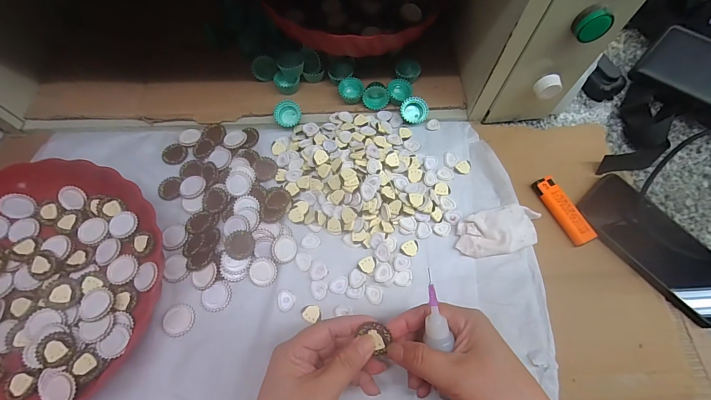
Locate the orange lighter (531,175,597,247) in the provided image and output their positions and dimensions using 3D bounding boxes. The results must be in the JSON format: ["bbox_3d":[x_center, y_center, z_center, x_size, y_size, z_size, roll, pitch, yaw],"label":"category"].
[{"bbox_3d":[0.230,0.010,0.339,0.024,0.011,0.079,-22,68,-10],"label":"orange lighter"}]

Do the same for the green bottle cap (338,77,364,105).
[{"bbox_3d":[-0.005,-0.139,0.391,0.030,0.014,0.031,0,65,-1],"label":"green bottle cap"}]

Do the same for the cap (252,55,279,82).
[{"bbox_3d":[-0.116,-0.166,0.390,0.030,0.031,0.009,35,21,-18],"label":"cap"}]

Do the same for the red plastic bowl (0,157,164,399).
[{"bbox_3d":[-0.309,0.080,0.281,0.235,0.039,0.241,0,65,-1],"label":"red plastic bowl"}]

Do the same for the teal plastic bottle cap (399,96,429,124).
[{"bbox_3d":[0.073,-0.111,0.384,0.033,0.011,0.032,-6,95,9],"label":"teal plastic bottle cap"}]

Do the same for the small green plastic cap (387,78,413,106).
[{"bbox_3d":[0.055,-0.138,0.392,0.030,0.016,0.028,1,65,-2],"label":"small green plastic cap"}]

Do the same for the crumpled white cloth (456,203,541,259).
[{"bbox_3d":[0.151,0.032,0.320,0.089,0.016,0.046,-10,66,-5],"label":"crumpled white cloth"}]

